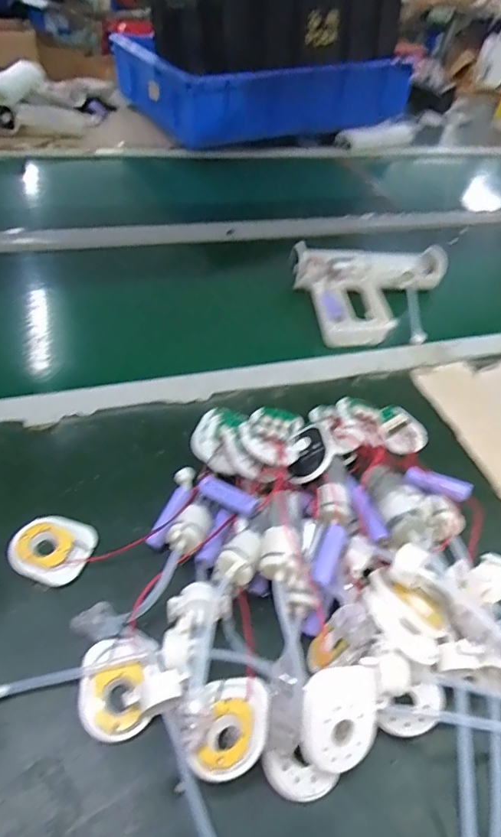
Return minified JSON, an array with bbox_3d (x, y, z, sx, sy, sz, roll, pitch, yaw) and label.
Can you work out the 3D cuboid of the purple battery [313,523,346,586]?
[{"bbox_3d":[0.054,0.095,0.346,0.013,0.011,0.050,20,48,13],"label":"purple battery"}]

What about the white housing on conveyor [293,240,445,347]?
[{"bbox_3d":[0.178,-0.170,0.660,0.220,0.041,0.174,-6,48,-12],"label":"white housing on conveyor"}]

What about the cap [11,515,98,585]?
[{"bbox_3d":[-0.151,0.099,0.381,0.058,0.012,0.050,14,47,7],"label":"cap"}]

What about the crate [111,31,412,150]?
[{"bbox_3d":[0.008,-0.801,1.189,0.579,0.134,0.432,-24,53,-26],"label":"crate"}]

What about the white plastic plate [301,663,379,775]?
[{"bbox_3d":[0.053,0.174,0.289,0.050,0.007,0.056,5,80,-23],"label":"white plastic plate"}]

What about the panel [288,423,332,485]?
[{"bbox_3d":[0.052,0.029,0.424,0.034,0.010,0.064,-13,37,19],"label":"panel"}]

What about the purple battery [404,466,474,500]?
[{"bbox_3d":[0.156,0.054,0.409,0.053,0.011,0.015,15,47,8],"label":"purple battery"}]

